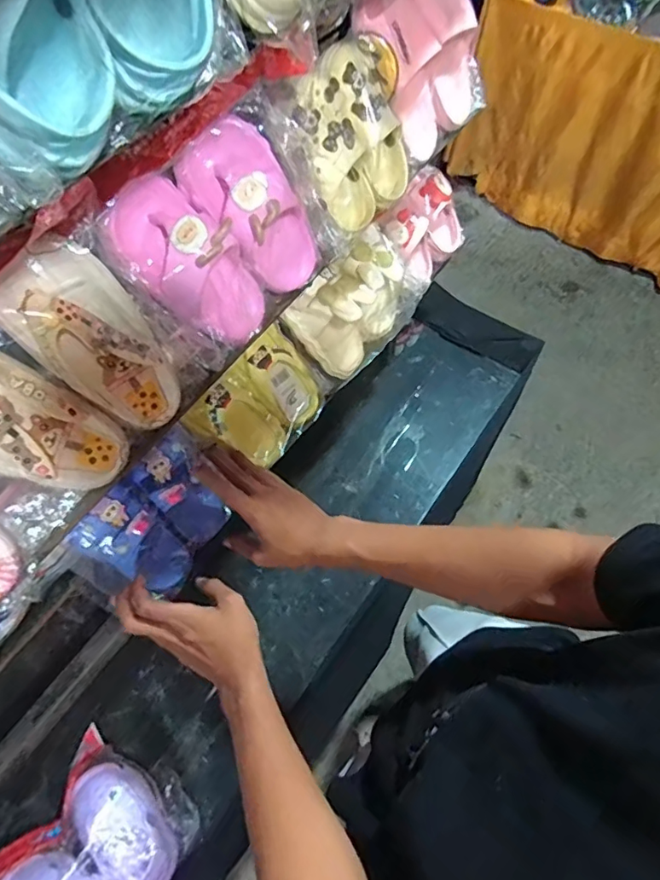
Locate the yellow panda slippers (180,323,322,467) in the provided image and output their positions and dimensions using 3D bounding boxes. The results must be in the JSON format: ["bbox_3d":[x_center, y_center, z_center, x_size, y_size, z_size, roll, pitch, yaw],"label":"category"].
[{"bbox_3d":[-0.091,-0.049,0.686,0.055,0.142,0.182,13,59,49],"label":"yellow panda slippers"}]

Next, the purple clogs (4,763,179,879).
[{"bbox_3d":[-0.281,0.516,0.615,0.153,0.081,0.182,26,67,14],"label":"purple clogs"}]

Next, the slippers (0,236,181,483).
[{"bbox_3d":[-0.227,-0.045,0.407,0.184,0.174,0.060,-44,45,-19],"label":"slippers"}]

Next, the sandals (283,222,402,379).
[{"bbox_3d":[0.032,-0.188,0.719,0.080,0.132,0.174,41,71,20],"label":"sandals"}]

